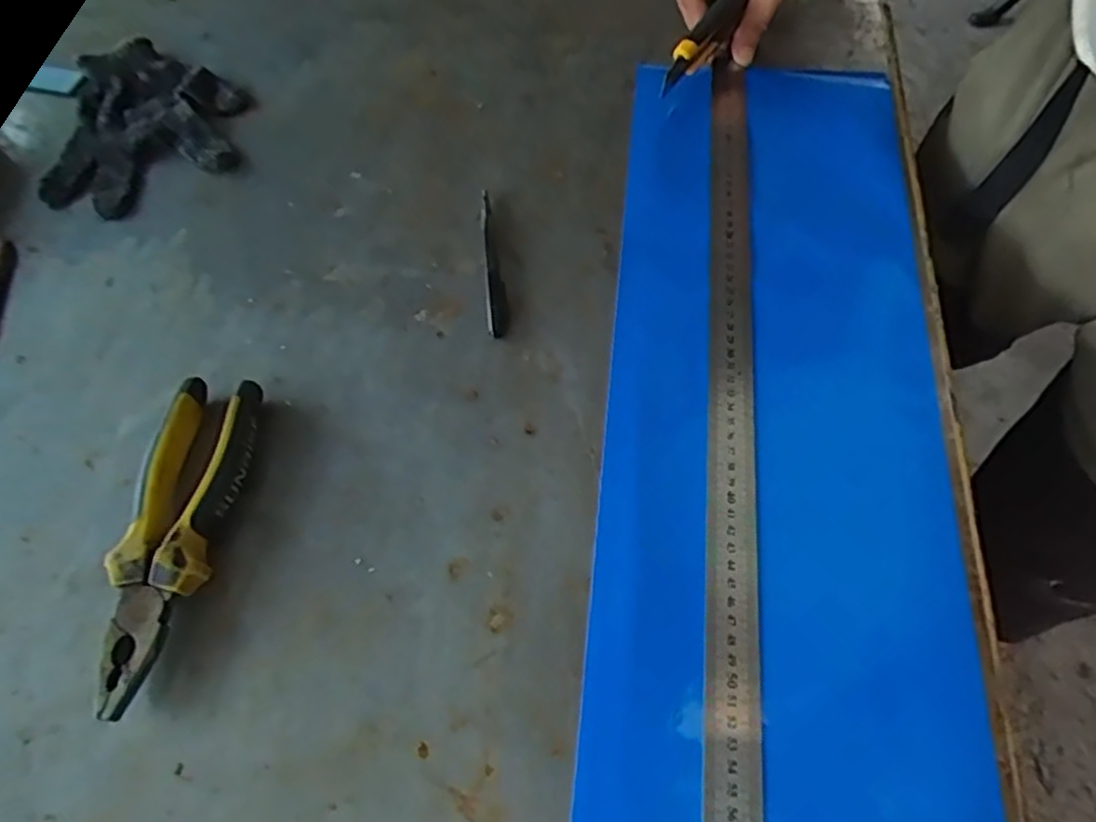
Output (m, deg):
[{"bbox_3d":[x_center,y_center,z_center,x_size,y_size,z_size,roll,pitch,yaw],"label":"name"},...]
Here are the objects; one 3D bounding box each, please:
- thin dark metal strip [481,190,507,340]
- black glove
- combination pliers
[{"bbox_3d":[-0.039,-0.106,0.500,0.013,0.007,0.125,-6,61,0],"label":"thin dark metal strip"},{"bbox_3d":[-0.321,-0.234,0.574,0.136,0.031,0.179,1,61,4],"label":"black glove"},{"bbox_3d":[-0.212,0.067,0.401,0.054,0.028,0.187,4,62,6],"label":"combination pliers"}]

